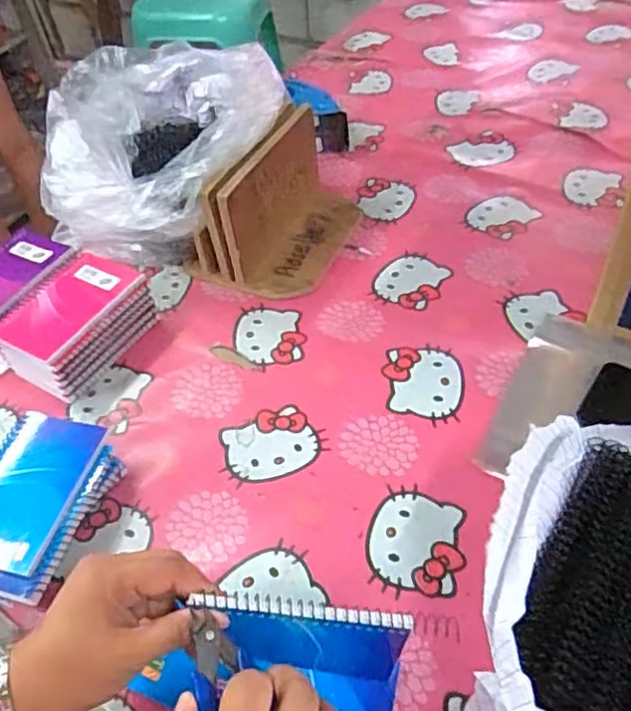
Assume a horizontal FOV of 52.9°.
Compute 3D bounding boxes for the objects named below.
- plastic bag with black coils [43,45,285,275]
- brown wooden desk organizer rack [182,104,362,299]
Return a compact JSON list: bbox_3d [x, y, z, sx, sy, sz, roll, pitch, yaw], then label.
[{"bbox_3d":[-0.165,-0.224,0.729,0.267,0.168,0.244,0,49,7],"label":"plastic bag with black coils"},{"bbox_3d":[-0.047,-0.176,0.700,0.152,0.126,0.182,14,52,17],"label":"brown wooden desk organizer rack"}]

